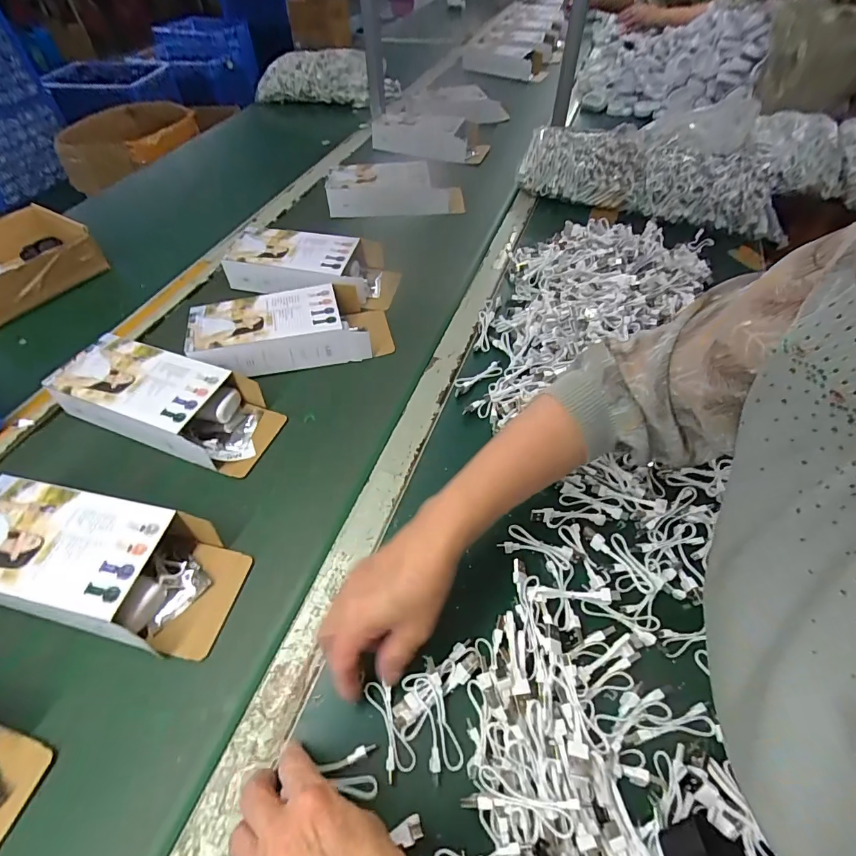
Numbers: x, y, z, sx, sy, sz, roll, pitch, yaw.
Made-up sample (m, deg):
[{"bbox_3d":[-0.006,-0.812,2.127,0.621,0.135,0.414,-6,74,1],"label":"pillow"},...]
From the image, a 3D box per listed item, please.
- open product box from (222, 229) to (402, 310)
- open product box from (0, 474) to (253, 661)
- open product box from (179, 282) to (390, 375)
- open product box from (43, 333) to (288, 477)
[{"bbox_3d":[-0.176,-0.255,0.667,0.255,0.055,0.110,12,56,5],"label":"open product box"},{"bbox_3d":[-0.300,0.120,0.390,0.251,0.046,0.107,13,56,6],"label":"open product box"},{"bbox_3d":[-0.180,-0.135,0.585,0.251,0.050,0.110,-11,57,-11],"label":"open product box"},{"bbox_3d":[-0.304,-0.028,0.517,0.254,0.065,0.107,18,56,9],"label":"open product box"}]

